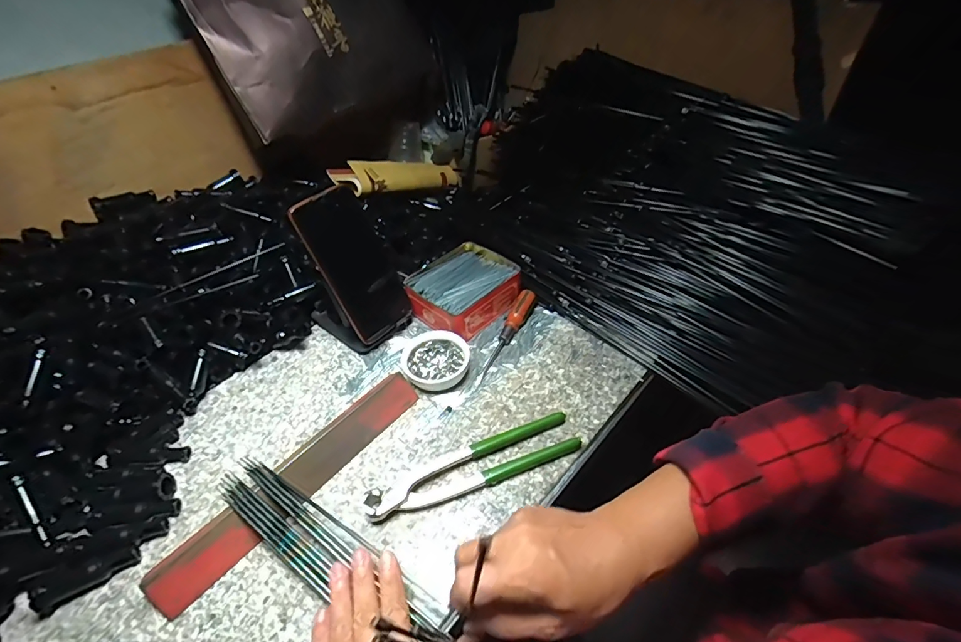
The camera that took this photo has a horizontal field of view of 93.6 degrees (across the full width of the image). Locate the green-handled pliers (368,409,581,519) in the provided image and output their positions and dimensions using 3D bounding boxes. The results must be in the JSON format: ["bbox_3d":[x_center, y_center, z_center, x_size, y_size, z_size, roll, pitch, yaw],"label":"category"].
[{"bbox_3d":[-0.005,0.128,0.407,0.194,0.017,0.047,-18,45,-14],"label":"green-handled pliers"}]

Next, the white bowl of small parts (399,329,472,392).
[{"bbox_3d":[-0.049,0.044,0.495,0.071,0.024,0.072,-2,43,2],"label":"white bowl of small parts"}]

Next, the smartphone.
[{"bbox_3d":[-0.136,-0.064,0.503,0.010,0.164,0.085,0,34,43],"label":"smartphone"}]

